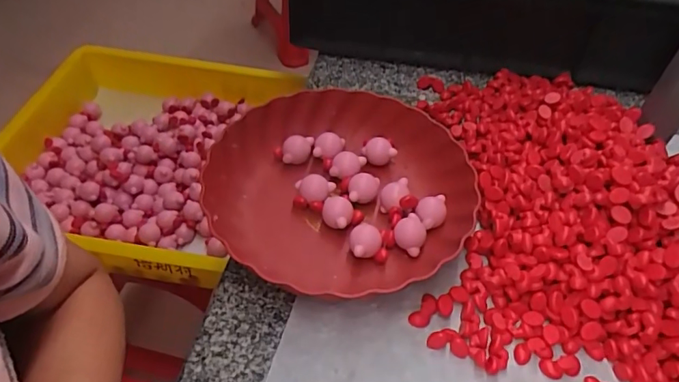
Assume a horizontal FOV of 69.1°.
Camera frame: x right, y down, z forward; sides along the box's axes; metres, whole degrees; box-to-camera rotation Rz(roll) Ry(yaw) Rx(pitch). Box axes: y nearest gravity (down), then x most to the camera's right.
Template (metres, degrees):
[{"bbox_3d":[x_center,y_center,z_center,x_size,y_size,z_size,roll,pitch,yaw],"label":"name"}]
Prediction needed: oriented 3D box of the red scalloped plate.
[{"bbox_3d":[0.004,-0.006,0.469,0.232,0.043,0.232,2,49,-2],"label":"red scalloped plate"}]

